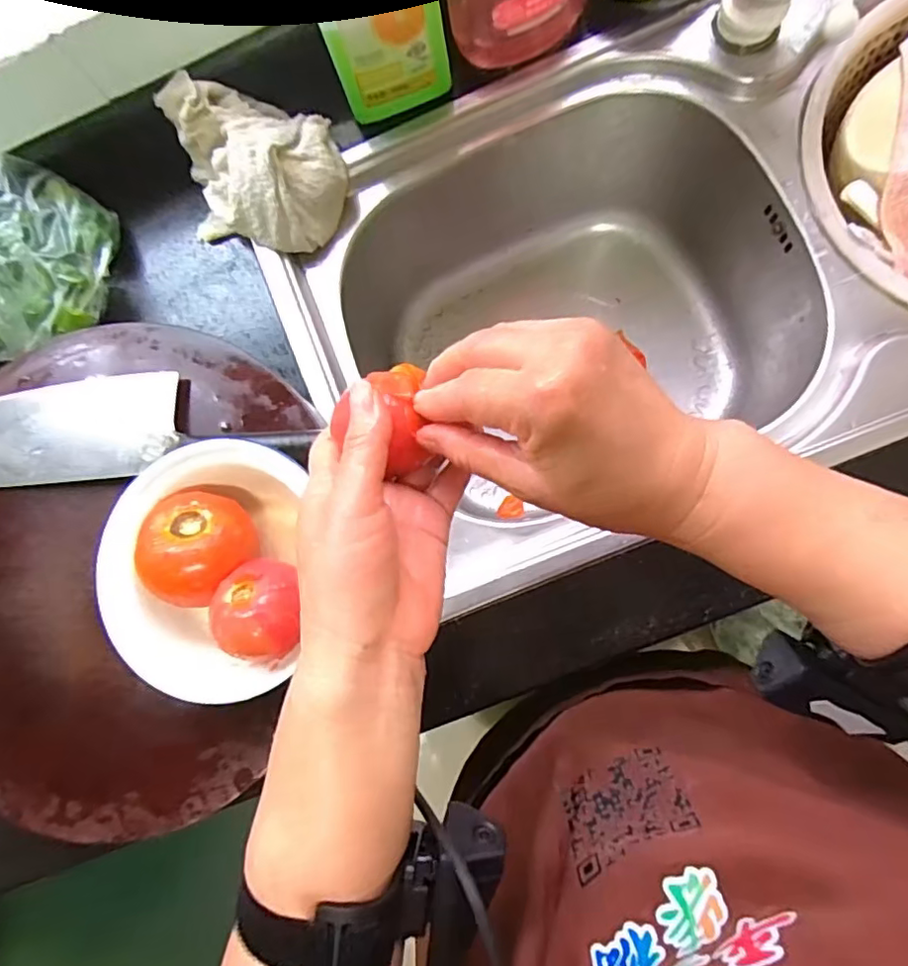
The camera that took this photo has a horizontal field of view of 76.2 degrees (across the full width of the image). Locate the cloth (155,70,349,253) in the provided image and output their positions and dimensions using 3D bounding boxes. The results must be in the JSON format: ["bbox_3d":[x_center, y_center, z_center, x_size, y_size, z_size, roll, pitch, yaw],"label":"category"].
[{"bbox_3d":[-0.159,-0.252,0.459,0.132,0.066,0.105,11,85,8],"label":"cloth"}]

